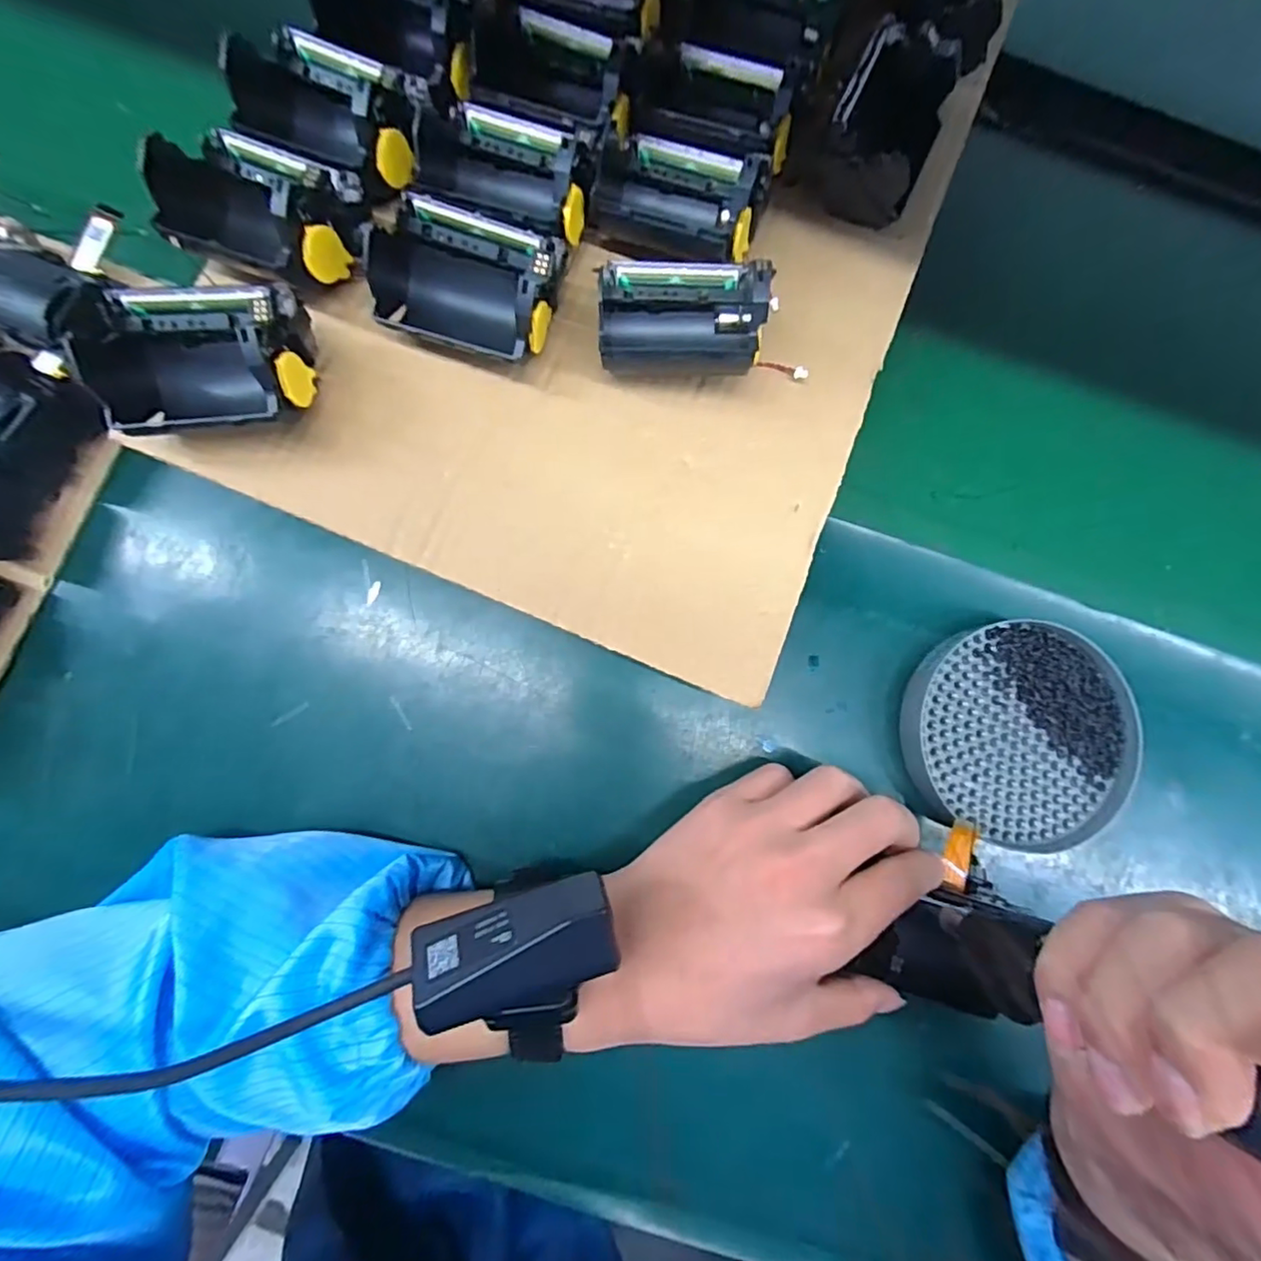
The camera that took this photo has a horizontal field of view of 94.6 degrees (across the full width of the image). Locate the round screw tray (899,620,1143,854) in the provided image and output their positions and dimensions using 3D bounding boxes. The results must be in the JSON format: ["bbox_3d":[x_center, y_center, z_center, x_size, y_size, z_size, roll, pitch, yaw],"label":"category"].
[{"bbox_3d":[0.200,0.052,0.301,0.116,0.020,0.108,1,83,-5],"label":"round screw tray"}]

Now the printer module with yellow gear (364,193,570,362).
[{"bbox_3d":[-0.068,-0.144,0.241,0.074,0.039,0.053,18,82,-2],"label":"printer module with yellow gear"}]

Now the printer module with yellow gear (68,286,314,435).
[{"bbox_3d":[-0.166,-0.104,0.225,0.076,0.045,0.057,-4,83,-5],"label":"printer module with yellow gear"}]

